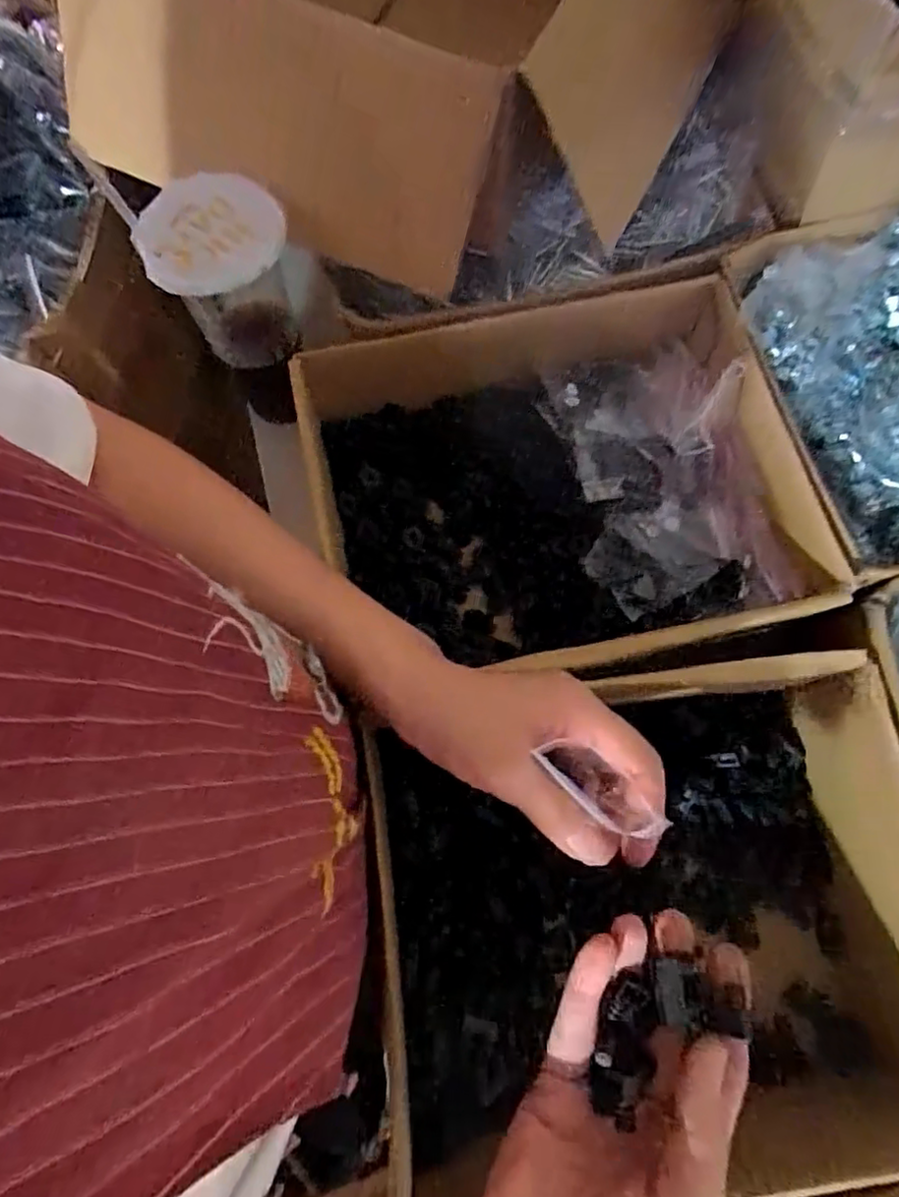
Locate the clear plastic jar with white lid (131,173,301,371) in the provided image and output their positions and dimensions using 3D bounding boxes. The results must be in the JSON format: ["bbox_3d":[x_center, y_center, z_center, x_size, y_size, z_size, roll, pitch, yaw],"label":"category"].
[{"bbox_3d":[-0.147,-0.214,0.434,0.090,0.093,0.081,-33,75,-8],"label":"clear plastic jar with white lid"}]

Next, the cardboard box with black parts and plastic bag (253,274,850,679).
[{"bbox_3d":[0.076,-0.068,0.465,0.319,0.115,0.253,-13,73,-3],"label":"cardboard box with black parts and plastic bag"}]

